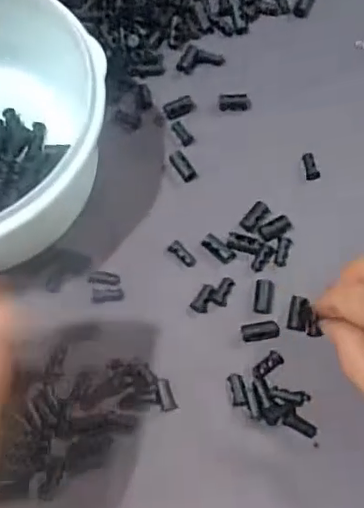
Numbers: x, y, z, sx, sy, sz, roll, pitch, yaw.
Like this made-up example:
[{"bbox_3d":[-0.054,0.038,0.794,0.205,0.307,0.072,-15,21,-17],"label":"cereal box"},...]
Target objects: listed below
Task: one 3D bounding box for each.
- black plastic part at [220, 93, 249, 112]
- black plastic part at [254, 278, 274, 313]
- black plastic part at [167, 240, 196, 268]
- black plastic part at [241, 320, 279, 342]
[{"bbox_3d":[0.033,-0.096,0.361,0.019,0.007,0.008,-4,72,-2],"label":"black plastic part"},{"bbox_3d":[0.046,0.024,0.320,0.011,0.004,0.019,7,72,2],"label":"black plastic part"},{"bbox_3d":[0.001,0.000,0.330,0.018,0.004,0.008,42,76,12],"label":"black plastic part"},{"bbox_3d":[0.043,0.042,0.314,0.020,0.004,0.010,-9,72,-3],"label":"black plastic part"}]

